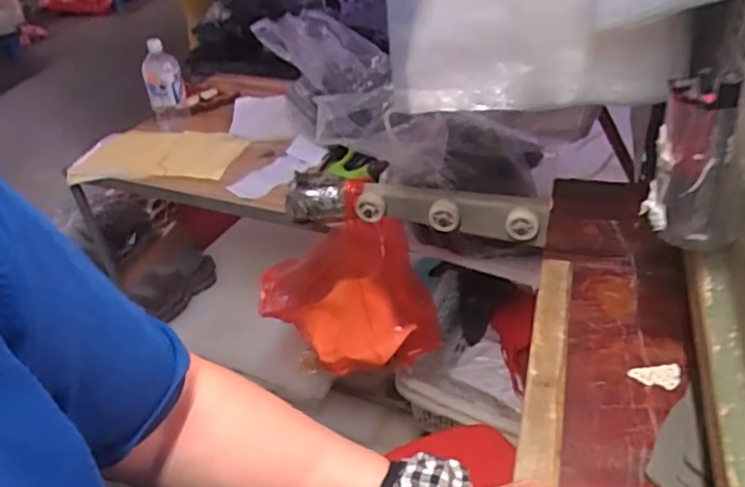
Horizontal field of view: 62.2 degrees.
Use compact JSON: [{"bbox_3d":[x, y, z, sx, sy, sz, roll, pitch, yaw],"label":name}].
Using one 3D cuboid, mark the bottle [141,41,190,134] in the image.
[{"bbox_3d":[-0.465,-0.343,1.391,0.081,0.213,0.066,-19,39,-17],"label":"bottle"}]

